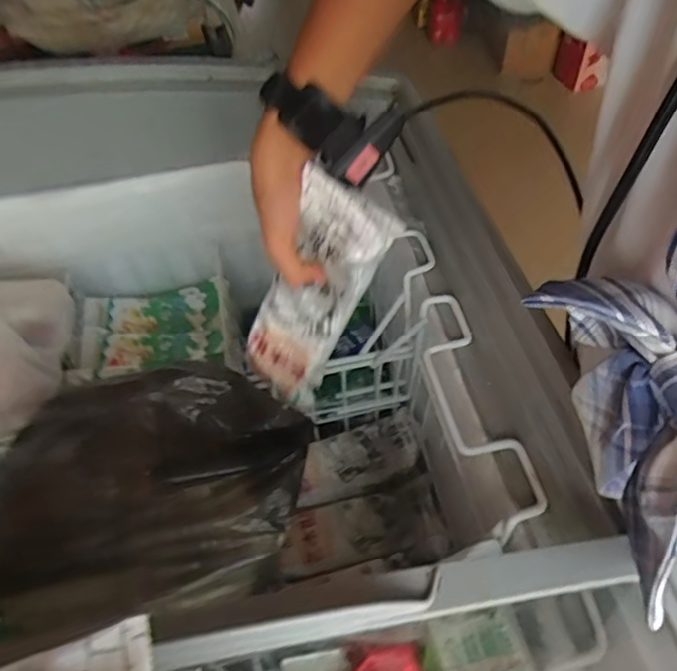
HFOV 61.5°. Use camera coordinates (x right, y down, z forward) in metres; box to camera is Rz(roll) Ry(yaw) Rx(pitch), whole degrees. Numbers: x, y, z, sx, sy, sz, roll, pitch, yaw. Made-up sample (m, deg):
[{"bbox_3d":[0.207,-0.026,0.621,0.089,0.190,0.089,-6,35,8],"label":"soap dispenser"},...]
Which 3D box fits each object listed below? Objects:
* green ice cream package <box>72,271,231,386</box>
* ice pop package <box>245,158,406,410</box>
[{"bbox_3d":[-0.205,-0.011,0.630,0.168,0.031,0.129,-13,51,-6],"label":"green ice cream package"},{"bbox_3d":[-0.024,-0.024,0.424,0.068,0.184,0.014,35,36,9],"label":"ice pop package"}]

